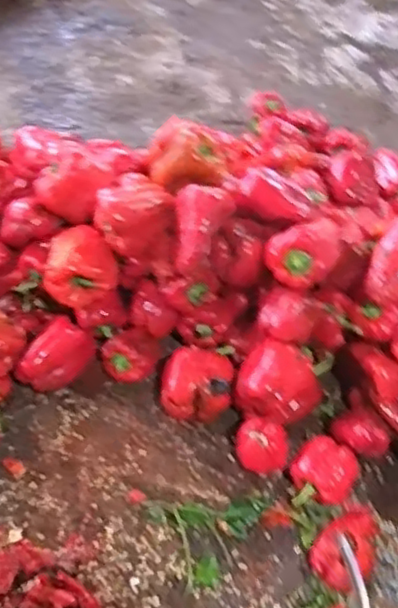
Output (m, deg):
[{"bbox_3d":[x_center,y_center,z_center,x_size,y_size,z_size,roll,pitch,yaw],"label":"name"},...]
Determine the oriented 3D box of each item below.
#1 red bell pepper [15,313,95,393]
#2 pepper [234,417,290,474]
[{"bbox_3d":[-0.203,0.079,0.966,0.068,0.069,0.108,32,55,18],"label":"red bell pepper"},{"bbox_3d":[0.084,0.193,0.909,0.070,0.070,0.070,3,51,-4],"label":"pepper"}]

